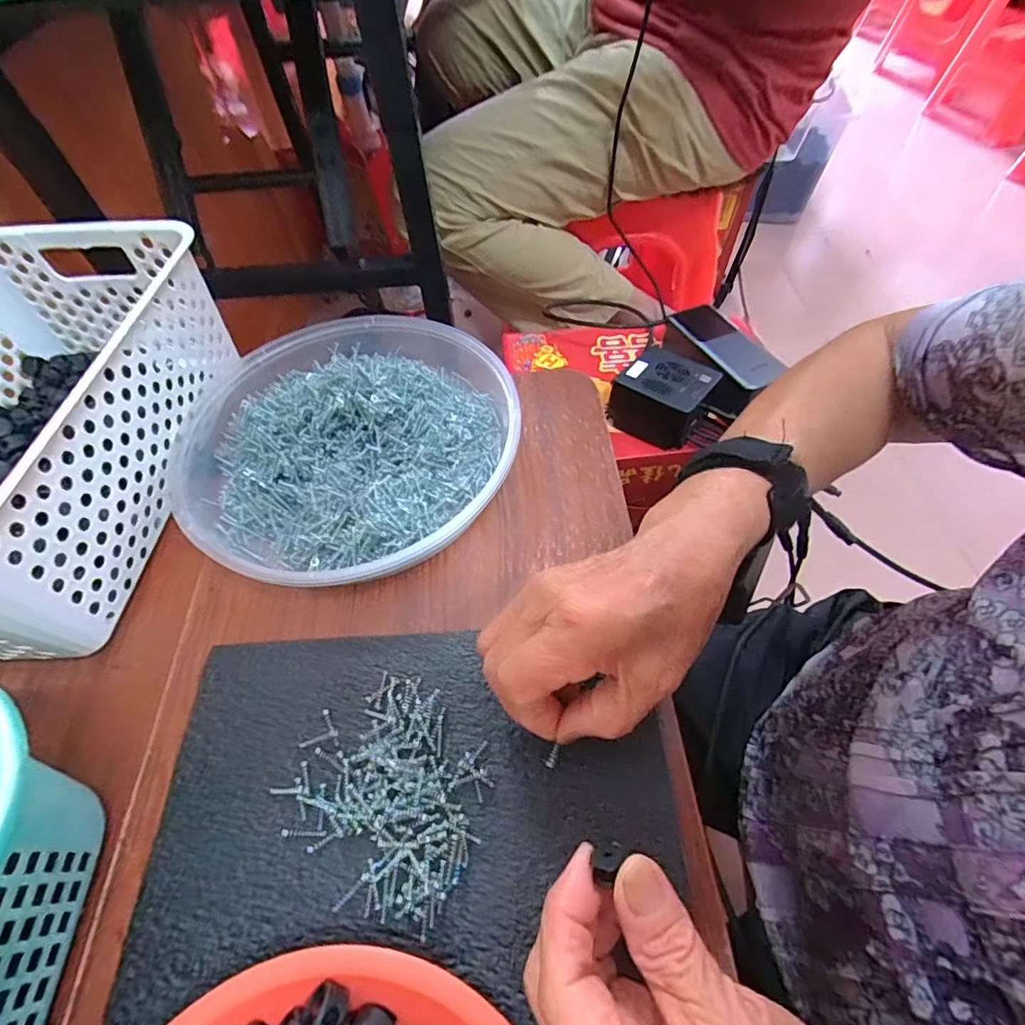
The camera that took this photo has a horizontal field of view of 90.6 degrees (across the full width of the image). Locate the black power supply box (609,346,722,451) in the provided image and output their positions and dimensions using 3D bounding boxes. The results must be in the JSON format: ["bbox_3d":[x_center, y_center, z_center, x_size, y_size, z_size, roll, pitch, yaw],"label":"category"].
[{"bbox_3d":[0.141,-0.108,0.482,0.079,0.056,0.075,38,59,23],"label":"black power supply box"}]

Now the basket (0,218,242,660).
[{"bbox_3d":[-0.334,-0.056,0.331,0.207,0.104,0.302,-1,57,3],"label":"basket"}]

